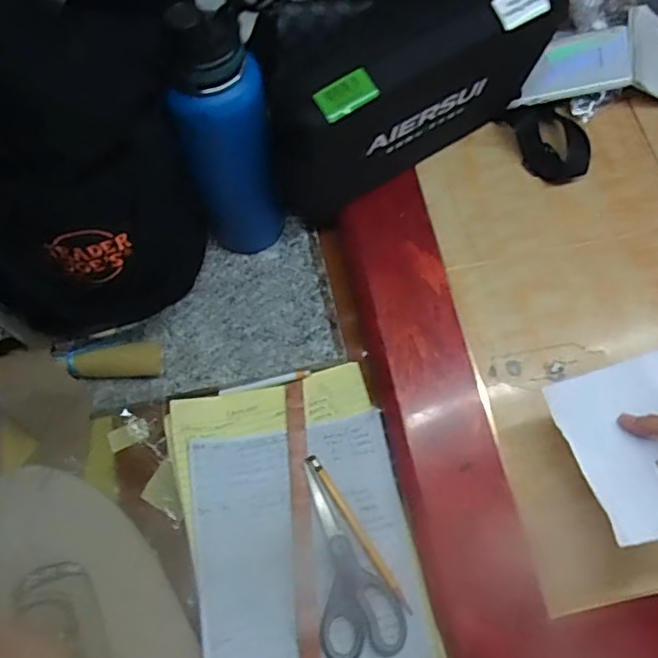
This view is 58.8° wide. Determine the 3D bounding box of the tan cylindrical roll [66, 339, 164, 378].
[{"bbox_3d":[-0.228,0.031,0.627,0.094,0.021,0.039,-3,70,-1],"label":"tan cylindrical roll"}]

